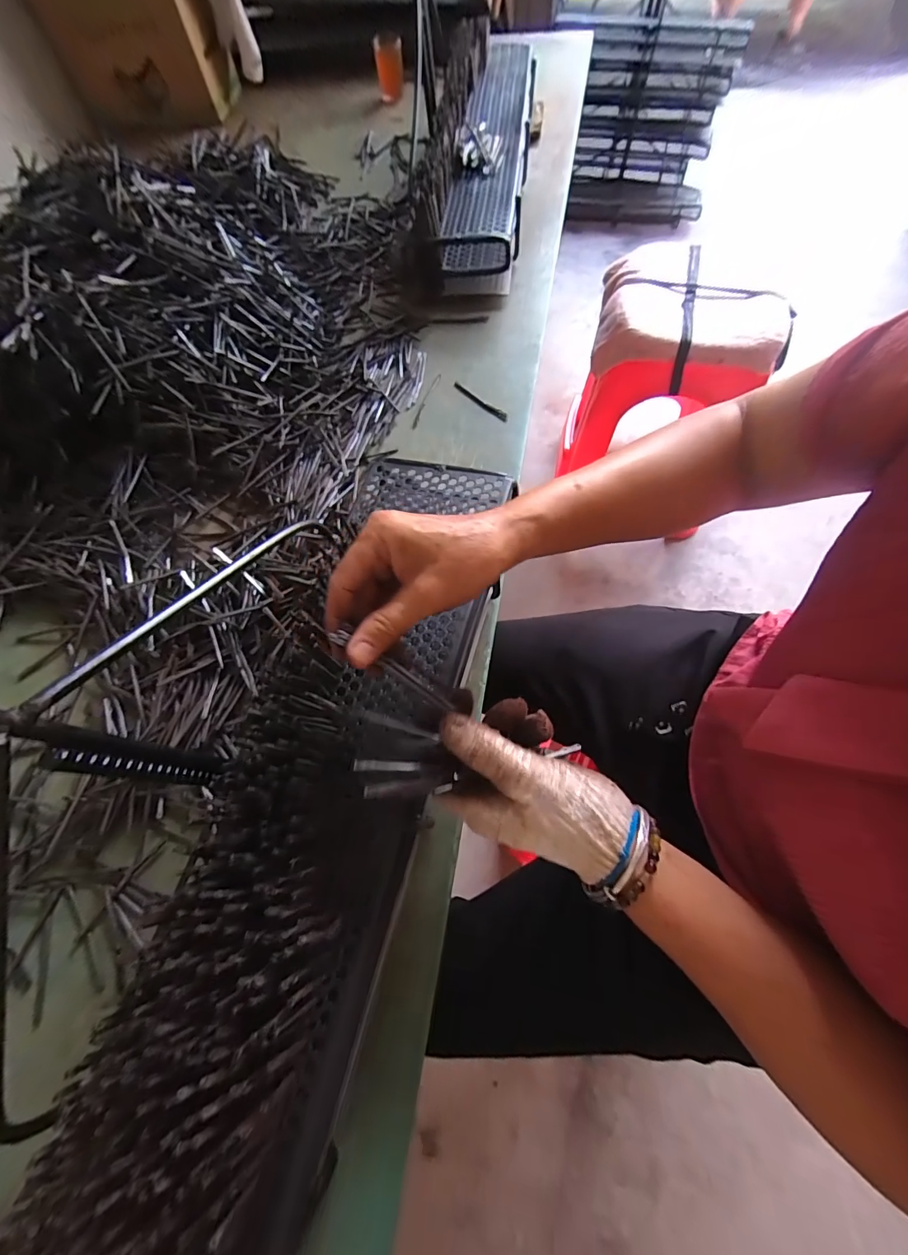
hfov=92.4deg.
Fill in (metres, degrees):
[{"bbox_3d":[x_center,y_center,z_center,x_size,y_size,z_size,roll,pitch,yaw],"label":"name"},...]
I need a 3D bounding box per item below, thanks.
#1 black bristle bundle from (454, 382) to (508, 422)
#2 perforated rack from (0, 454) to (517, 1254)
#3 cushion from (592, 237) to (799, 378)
[{"bbox_3d":[0.033,-0.291,0.558,0.012,0.004,0.095,-41,73,-13],"label":"black bristle bundle"},{"bbox_3d":[-0.092,0.113,0.301,0.143,0.059,0.570,13,69,10],"label":"perforated rack"},{"bbox_3d":[0.444,-0.609,0.822,0.316,0.099,0.294,10,69,6],"label":"cushion"}]

